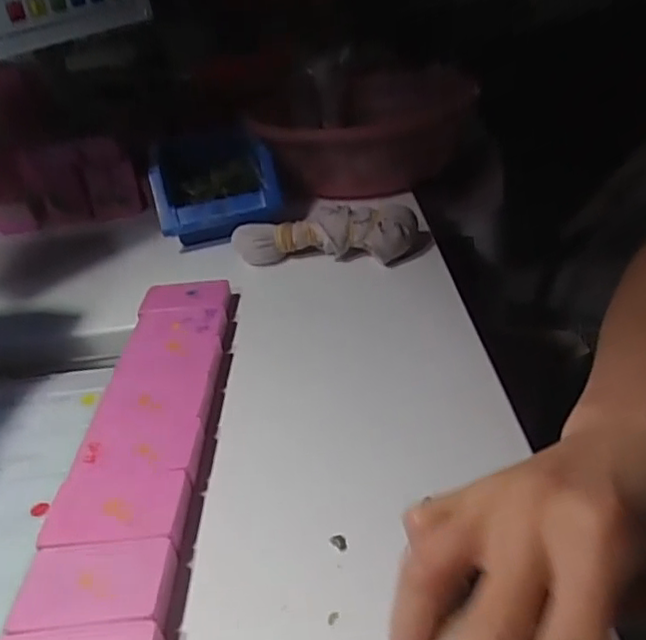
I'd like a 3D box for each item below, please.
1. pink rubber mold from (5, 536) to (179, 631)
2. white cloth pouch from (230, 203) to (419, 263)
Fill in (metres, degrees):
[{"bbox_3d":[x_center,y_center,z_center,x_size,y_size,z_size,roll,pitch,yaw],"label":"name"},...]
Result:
[{"bbox_3d":[-0.106,0.126,0.293,0.069,0.013,0.042,-6,31,0],"label":"pink rubber mold"},{"bbox_3d":[0.003,-0.080,0.583,0.172,0.045,0.044,3,32,15],"label":"white cloth pouch"}]

